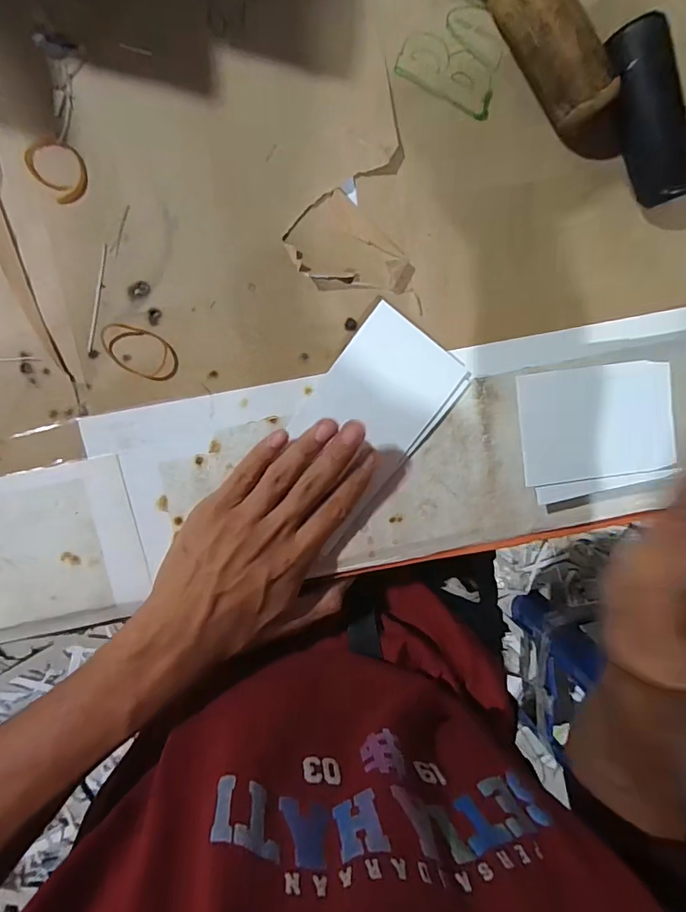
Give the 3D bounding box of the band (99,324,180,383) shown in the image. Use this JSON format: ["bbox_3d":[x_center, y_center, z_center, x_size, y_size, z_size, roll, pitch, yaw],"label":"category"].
[{"bbox_3d":[-0.133,-0.068,0.307,0.050,0.004,0.029,21,94,-7],"label":"band"}]

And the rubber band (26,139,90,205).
[{"bbox_3d":[-0.175,-0.178,0.292,0.028,0.004,0.041,-40,98,0],"label":"rubber band"}]

